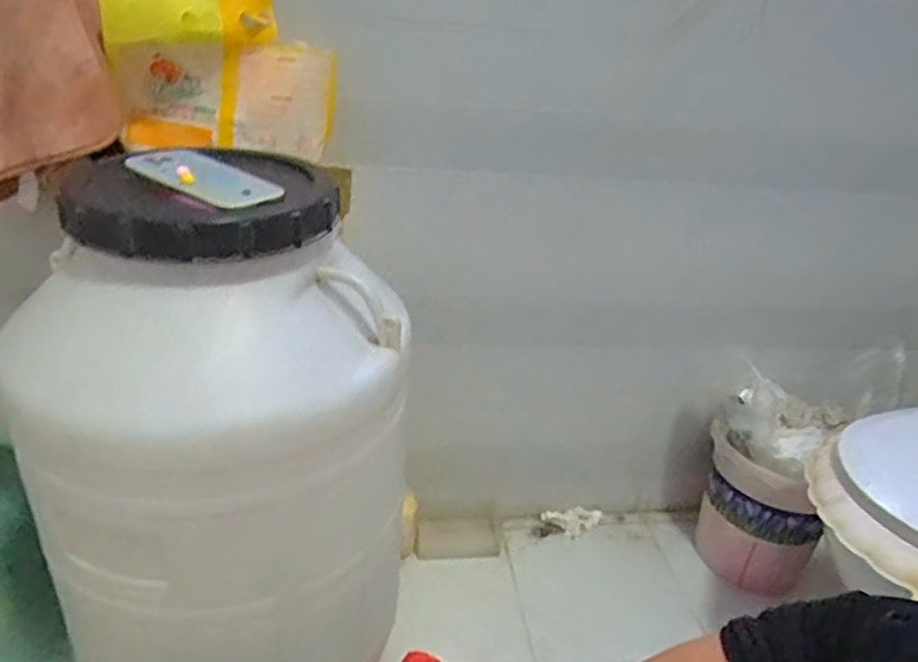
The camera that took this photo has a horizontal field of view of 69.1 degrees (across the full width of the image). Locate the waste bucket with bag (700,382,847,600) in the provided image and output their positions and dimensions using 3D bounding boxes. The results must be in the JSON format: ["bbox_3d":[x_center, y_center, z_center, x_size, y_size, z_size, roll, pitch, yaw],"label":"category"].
[{"bbox_3d":[0.548,0.265,1.191,0.202,0.294,0.224,18,28,24],"label":"waste bucket with bag"}]

